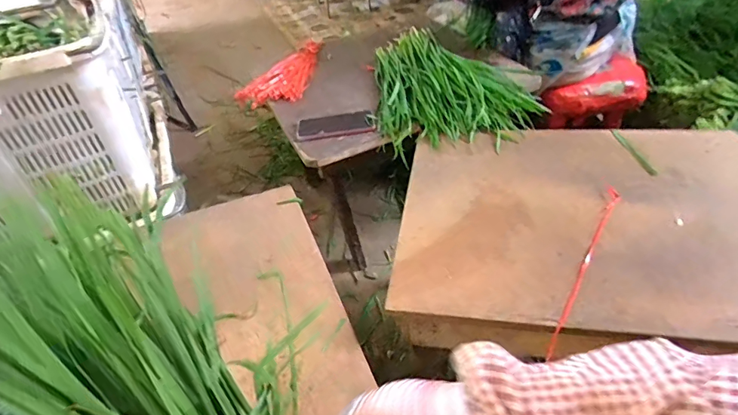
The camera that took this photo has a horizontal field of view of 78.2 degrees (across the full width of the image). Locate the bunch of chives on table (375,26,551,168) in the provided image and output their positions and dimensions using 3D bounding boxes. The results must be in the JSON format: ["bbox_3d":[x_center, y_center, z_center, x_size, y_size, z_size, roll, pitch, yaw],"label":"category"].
[{"bbox_3d":[0.193,-0.295,1.040,0.359,0.071,0.455,-3,40,5],"label":"bunch of chives on table"}]

